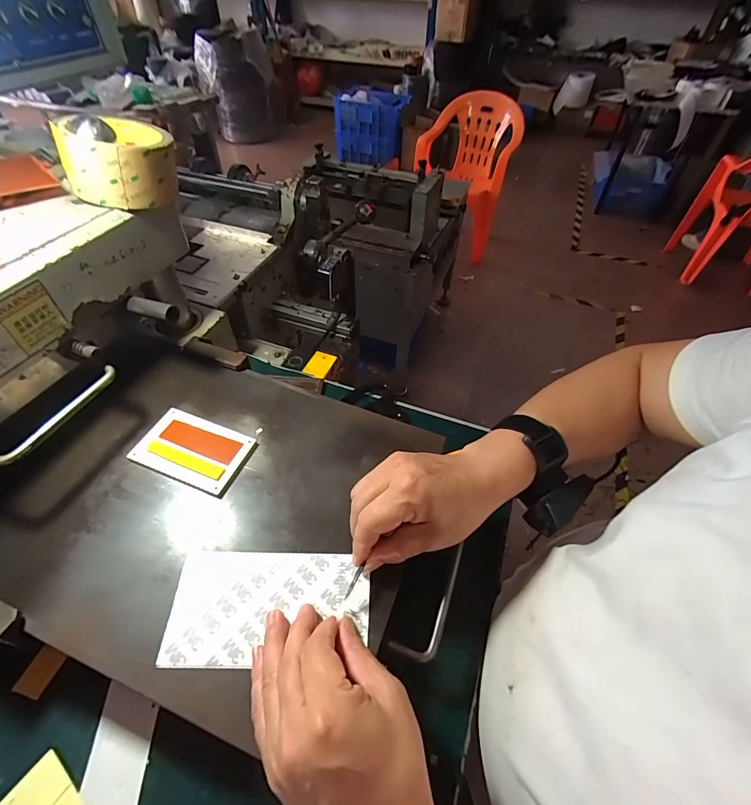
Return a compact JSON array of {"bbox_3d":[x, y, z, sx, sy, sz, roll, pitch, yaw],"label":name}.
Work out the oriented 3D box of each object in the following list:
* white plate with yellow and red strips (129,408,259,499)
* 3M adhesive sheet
[{"bbox_3d":[-0.176,0.045,0.385,0.102,0.011,0.067,16,51,12],"label":"white plate with yellow and red strips"},{"bbox_3d":[-0.080,0.157,0.308,0.147,0.004,0.080,3,52,-4],"label":"3M adhesive sheet"}]

